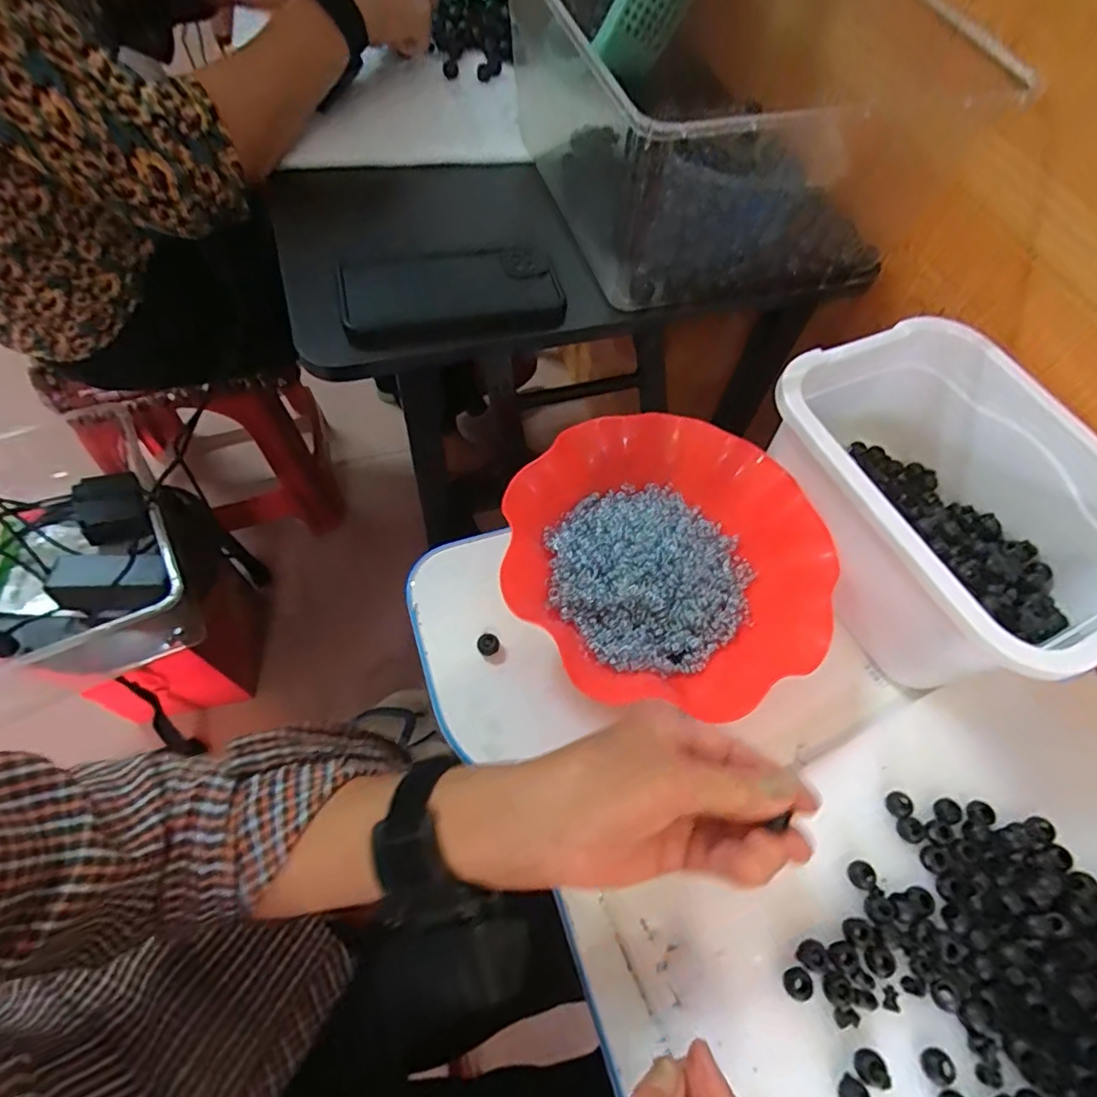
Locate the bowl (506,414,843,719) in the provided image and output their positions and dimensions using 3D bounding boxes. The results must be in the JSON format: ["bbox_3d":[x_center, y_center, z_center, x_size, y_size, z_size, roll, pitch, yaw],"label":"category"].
[{"bbox_3d":[0.082,0.006,0.430,0.219,0.060,0.208,2,61,-3],"label":"bowl"}]

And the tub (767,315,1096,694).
[{"bbox_3d":[0.284,-0.033,0.433,0.175,0.117,0.249,-25,66,-17],"label":"tub"}]

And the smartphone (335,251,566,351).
[{"bbox_3d":[-0.071,-0.193,0.445,0.163,0.015,0.079,-13,72,-16],"label":"smartphone"}]

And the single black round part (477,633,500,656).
[{"bbox_3d":[-0.043,0.067,0.418,0.015,0.009,0.015,2,61,-3],"label":"single black round part"}]

